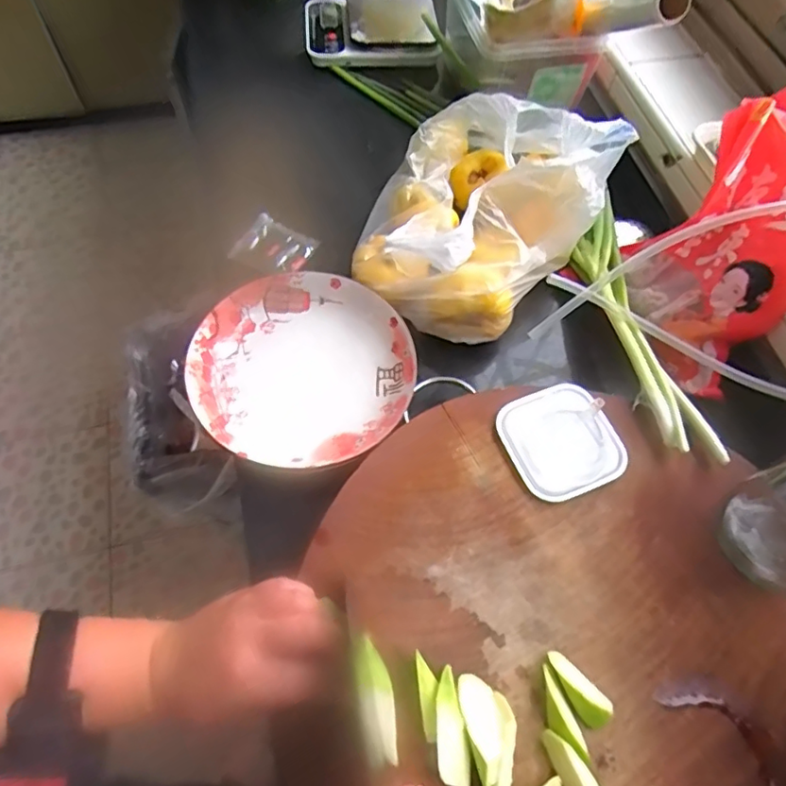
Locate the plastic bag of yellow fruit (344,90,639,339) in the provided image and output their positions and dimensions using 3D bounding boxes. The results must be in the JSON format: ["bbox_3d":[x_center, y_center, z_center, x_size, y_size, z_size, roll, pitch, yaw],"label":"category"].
[{"bbox_3d":[0.086,-0.193,0.567,0.213,0.124,0.250,25,64,10],"label":"plastic bag of yellow fruit"}]

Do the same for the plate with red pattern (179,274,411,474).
[{"bbox_3d":[-0.083,-0.024,0.535,0.196,0.039,0.198,1,62,-3],"label":"plate with red pattern"}]

